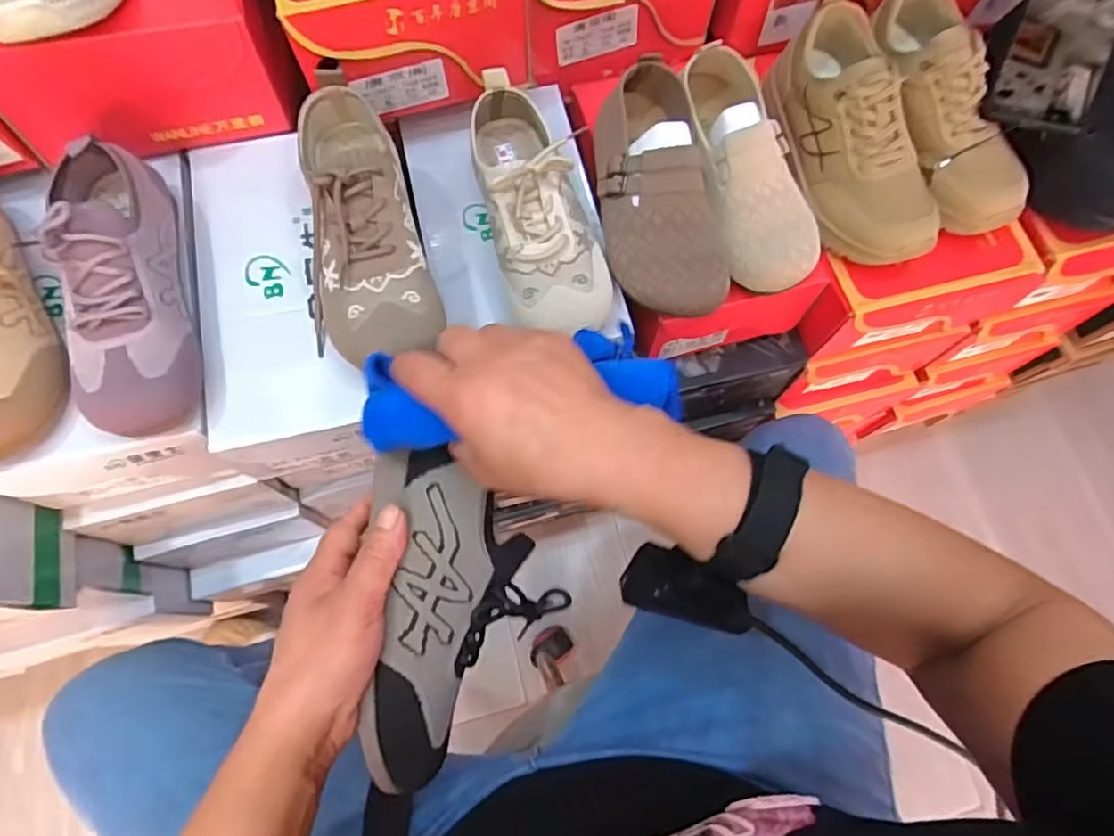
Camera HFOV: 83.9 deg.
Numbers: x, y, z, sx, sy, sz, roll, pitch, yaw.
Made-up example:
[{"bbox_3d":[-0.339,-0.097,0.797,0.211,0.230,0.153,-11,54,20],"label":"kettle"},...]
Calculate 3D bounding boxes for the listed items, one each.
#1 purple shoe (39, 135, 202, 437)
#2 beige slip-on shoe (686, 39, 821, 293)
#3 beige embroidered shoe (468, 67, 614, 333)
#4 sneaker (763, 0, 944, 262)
[{"bbox_3d":[-0.308,-0.096,0.437,0.070,0.098,0.211,-13,72,-7],"label":"purple shoe"},{"bbox_3d":[0.166,-0.223,0.527,0.083,0.061,0.229,-12,72,-7],"label":"beige slip-on shoe"},{"bbox_3d":[-0.016,-0.180,0.497,0.081,0.071,0.221,-15,72,-8],"label":"beige embroidered shoe"},{"bbox_3d":[0.259,-0.243,0.536,0.093,0.088,0.217,-10,71,-6],"label":"sneaker"}]

